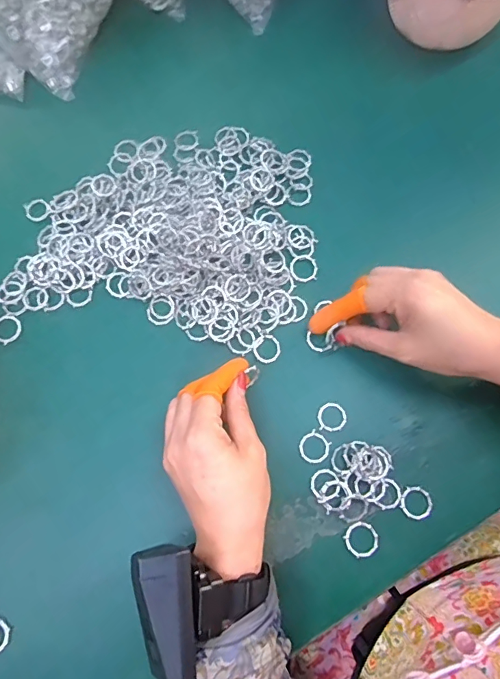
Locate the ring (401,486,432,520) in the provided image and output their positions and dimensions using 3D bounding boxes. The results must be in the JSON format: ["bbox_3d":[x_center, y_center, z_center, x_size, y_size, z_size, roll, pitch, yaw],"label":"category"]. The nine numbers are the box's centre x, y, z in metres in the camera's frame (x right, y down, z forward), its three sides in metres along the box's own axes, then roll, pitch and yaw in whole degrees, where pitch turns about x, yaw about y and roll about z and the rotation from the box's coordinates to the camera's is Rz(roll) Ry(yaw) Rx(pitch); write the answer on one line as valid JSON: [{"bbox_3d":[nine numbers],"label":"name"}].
[{"bbox_3d":[0.128,0.126,0.345,0.024,0.004,0.024,0,75,1],"label":"ring"}]

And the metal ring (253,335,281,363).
[{"bbox_3d":[0.015,0.008,0.378,0.023,0.004,0.022,0,75,1],"label":"metal ring"}]

